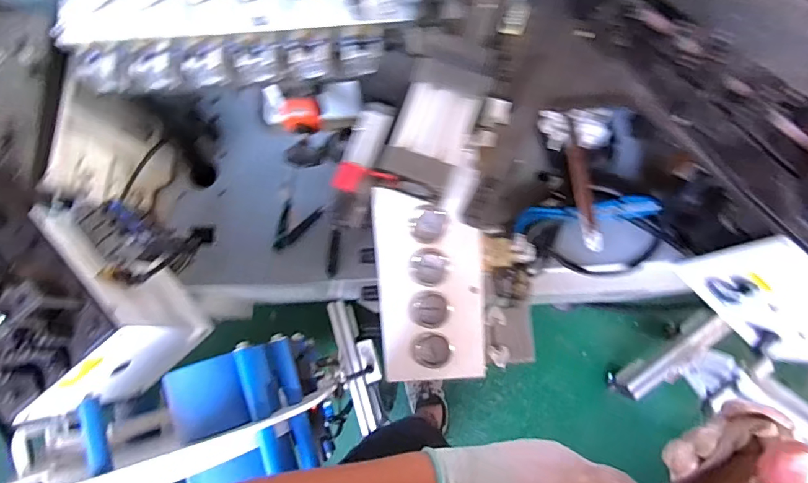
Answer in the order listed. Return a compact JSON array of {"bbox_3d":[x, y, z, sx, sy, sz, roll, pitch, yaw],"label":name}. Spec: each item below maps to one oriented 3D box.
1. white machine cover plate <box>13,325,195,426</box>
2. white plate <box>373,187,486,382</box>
[{"bbox_3d":[-0.374,0.171,0.626,0.013,0.221,0.146,44,83,8],"label":"white machine cover plate"},{"bbox_3d":[0.042,0.069,0.690,0.157,0.013,0.283,-3,95,-1],"label":"white plate"}]

